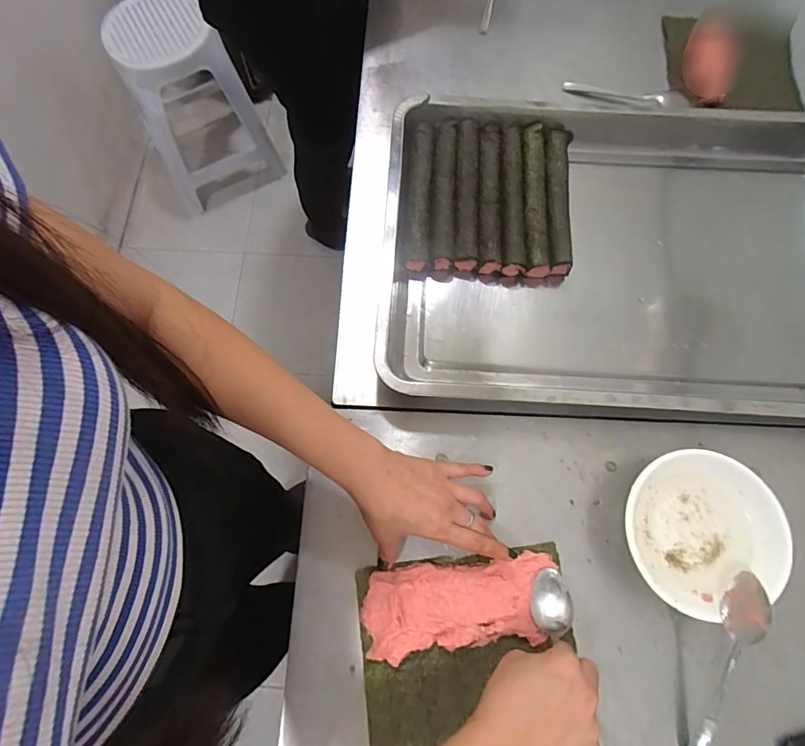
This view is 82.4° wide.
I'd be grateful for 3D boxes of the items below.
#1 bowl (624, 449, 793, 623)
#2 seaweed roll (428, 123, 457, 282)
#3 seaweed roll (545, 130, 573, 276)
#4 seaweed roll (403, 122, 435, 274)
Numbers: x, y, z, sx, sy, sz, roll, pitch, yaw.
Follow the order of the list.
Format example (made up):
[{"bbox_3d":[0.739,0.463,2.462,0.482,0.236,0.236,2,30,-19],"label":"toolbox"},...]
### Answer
[{"bbox_3d":[0.278,0.148,0.440,0.141,0.049,0.135,0,73,0],"label":"bowl"},{"bbox_3d":[0.048,-0.211,0.557,0.031,0.039,0.197,2,73,0],"label":"seaweed roll"},{"bbox_3d":[0.188,-0.207,0.561,0.028,0.040,0.187,4,73,1],"label":"seaweed roll"},{"bbox_3d":[0.020,-0.217,0.561,0.028,0.031,0.193,3,73,1],"label":"seaweed roll"}]

